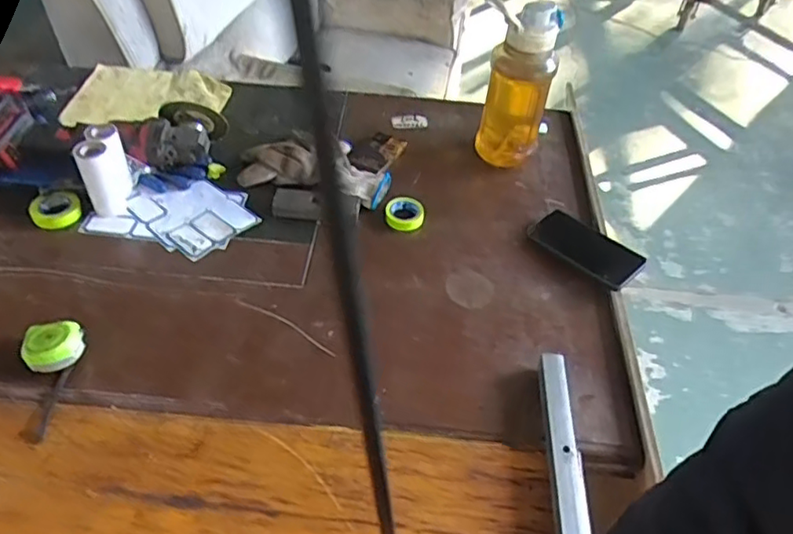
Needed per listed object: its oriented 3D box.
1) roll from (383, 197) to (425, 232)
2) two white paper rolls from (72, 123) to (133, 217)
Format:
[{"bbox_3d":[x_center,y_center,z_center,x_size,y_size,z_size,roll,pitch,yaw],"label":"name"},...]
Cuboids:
[{"bbox_3d":[0.013,-0.082,0.923,0.059,0.022,0.059,2,46,-2],"label":"roll"},{"bbox_3d":[-0.424,-0.143,0.910,0.060,0.092,0.089,-4,46,-8],"label":"two white paper rolls"}]

